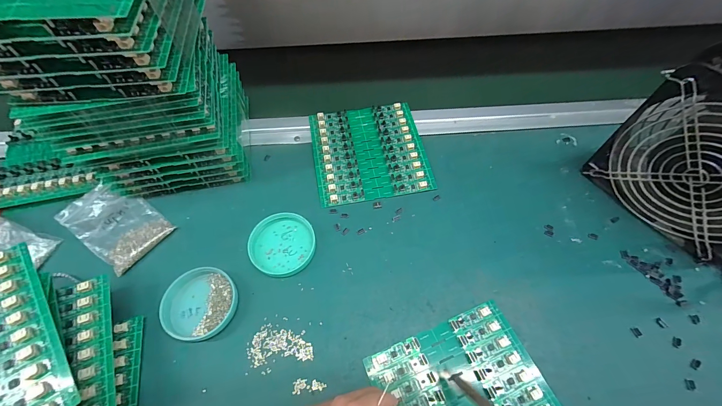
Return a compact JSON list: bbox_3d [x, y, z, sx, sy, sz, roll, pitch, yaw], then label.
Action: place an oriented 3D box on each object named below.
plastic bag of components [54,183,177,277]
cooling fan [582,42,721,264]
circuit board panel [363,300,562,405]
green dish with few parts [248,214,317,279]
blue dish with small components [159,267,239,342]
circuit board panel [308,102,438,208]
[{"bbox_3d":[-0.261,0.021,0.331,0.103,0.017,0.067,31,64,18],"label":"plastic bag of components"},{"bbox_3d":[0.324,-0.037,0.282,0.056,0.155,0.151,-30,63,-17],"label":"cooling fan"},{"bbox_3d":[0.091,0.168,0.247,0.133,0.004,0.137,-20,59,-11],"label":"circuit board panel"},{"bbox_3d":[-0.081,0.042,0.319,0.065,0.012,0.064,0,58,0],"label":"green dish with few parts"},{"bbox_3d":[-0.150,0.093,0.288,0.062,0.013,0.063,-1,58,-1],"label":"blue dish with small components"},{"bbox_3d":[0.010,-0.067,0.383,0.134,0.007,0.138,-10,63,-5],"label":"circuit board panel"}]

